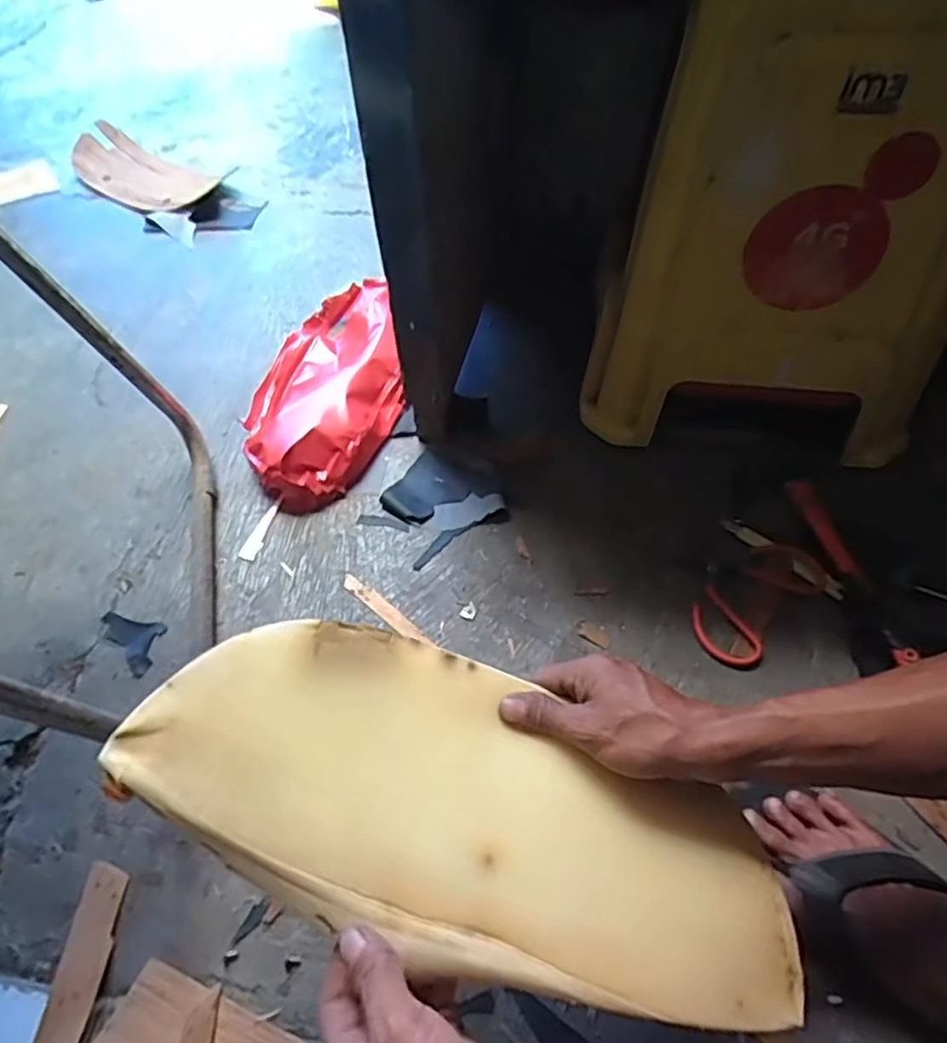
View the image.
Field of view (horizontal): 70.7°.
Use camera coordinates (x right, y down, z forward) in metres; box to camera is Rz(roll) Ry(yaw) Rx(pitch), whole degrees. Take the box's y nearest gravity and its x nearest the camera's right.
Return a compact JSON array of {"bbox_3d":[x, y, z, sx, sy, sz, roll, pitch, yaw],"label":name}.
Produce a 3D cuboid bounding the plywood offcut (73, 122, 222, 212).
[{"bbox_3d":[-0.581,-0.612,1.160,0.296,0.053,0.154,26,59,19],"label":"plywood offcut"}]

